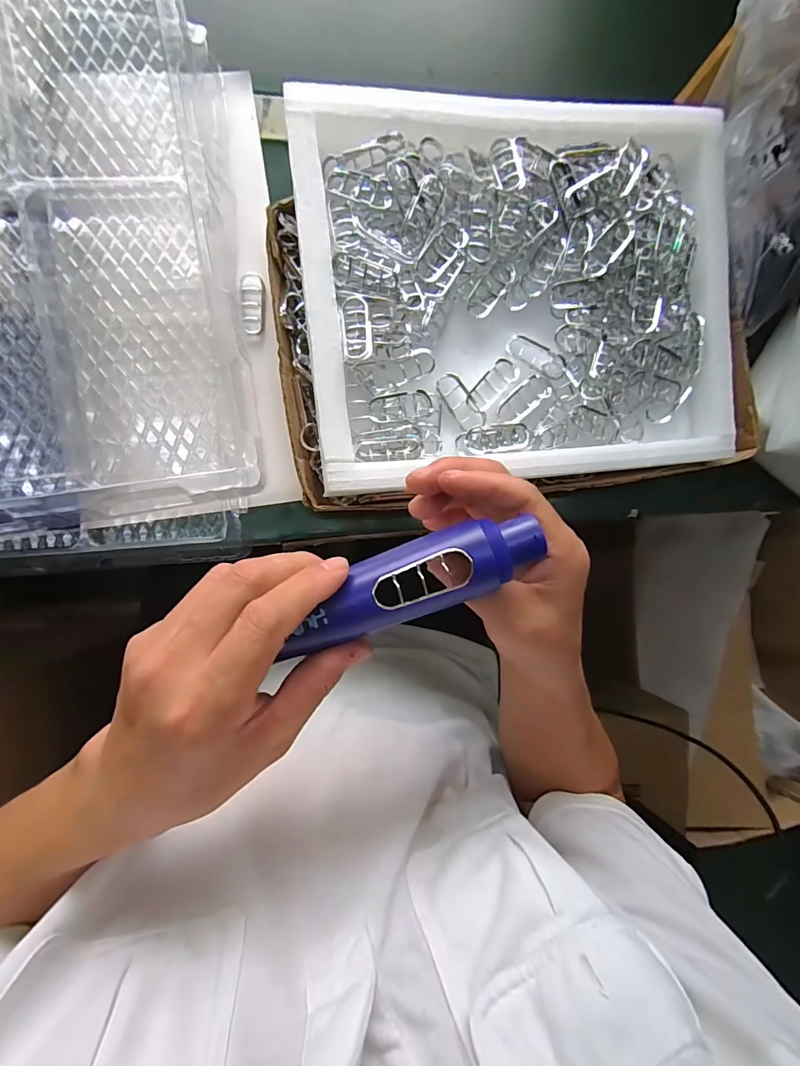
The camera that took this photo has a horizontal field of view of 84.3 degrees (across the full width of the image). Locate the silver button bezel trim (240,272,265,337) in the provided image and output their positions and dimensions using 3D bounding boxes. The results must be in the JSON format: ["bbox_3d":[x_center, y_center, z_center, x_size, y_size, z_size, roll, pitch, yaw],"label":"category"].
[{"bbox_3d":[-0.126,-0.196,0.379,0.019,0.007,0.052,-1,89,-9],"label":"silver button bezel trim"}]

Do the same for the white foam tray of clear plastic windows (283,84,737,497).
[{"bbox_3d":[0.105,-0.188,0.355,0.373,0.044,0.294,-7,90,-9],"label":"white foam tray of clear plastic windows"}]

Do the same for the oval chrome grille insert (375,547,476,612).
[{"bbox_3d":[0.011,0.023,0.214,0.050,0.004,0.019,-23,90,0],"label":"oval chrome grille insert"}]

